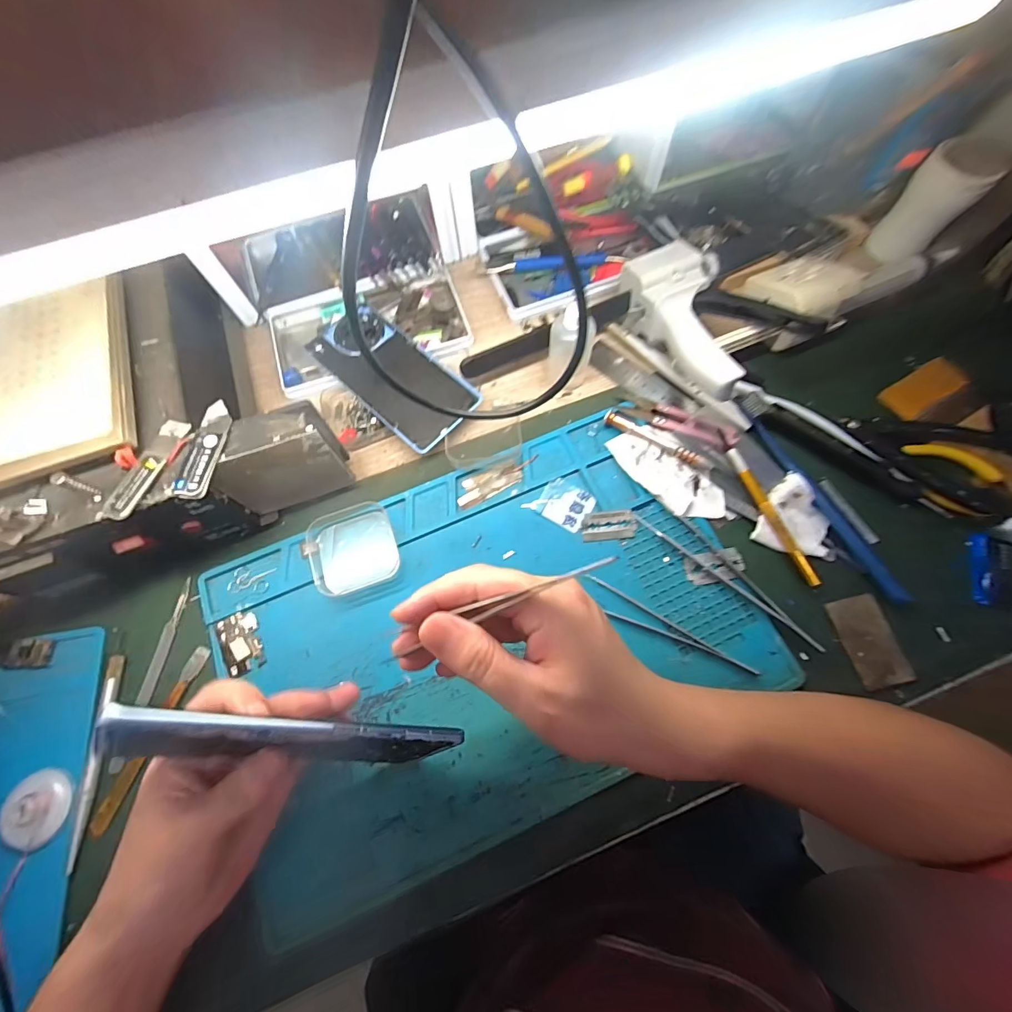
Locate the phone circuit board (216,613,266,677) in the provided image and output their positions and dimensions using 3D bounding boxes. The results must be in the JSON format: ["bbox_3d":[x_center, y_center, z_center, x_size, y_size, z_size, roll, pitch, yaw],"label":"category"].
[{"bbox_3d":[-0.195,0.100,0.316,0.027,0.004,0.043,-25,73,-7],"label":"phone circuit board"}]

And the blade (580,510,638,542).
[{"bbox_3d":[0.081,0.015,0.337,0.042,0.004,0.022,-5,80,2],"label":"blade"}]

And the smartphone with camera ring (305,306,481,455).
[{"bbox_3d":[-0.101,-0.117,0.382,0.158,0.015,0.074,42,77,13],"label":"smartphone with camera ring"}]

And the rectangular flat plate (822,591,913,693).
[{"bbox_3d":[0.256,0.095,0.302,0.033,0.005,0.059,-13,72,-3],"label":"rectangular flat plate"}]

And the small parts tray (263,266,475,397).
[{"bbox_3d":[-0.127,-0.166,0.408,0.178,0.023,0.102,-18,72,-5],"label":"small parts tray"}]

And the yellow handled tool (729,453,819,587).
[{"bbox_3d":[0.201,0.007,0.327,0.008,0.012,0.114,-22,72,-6],"label":"yellow handled tool"}]

